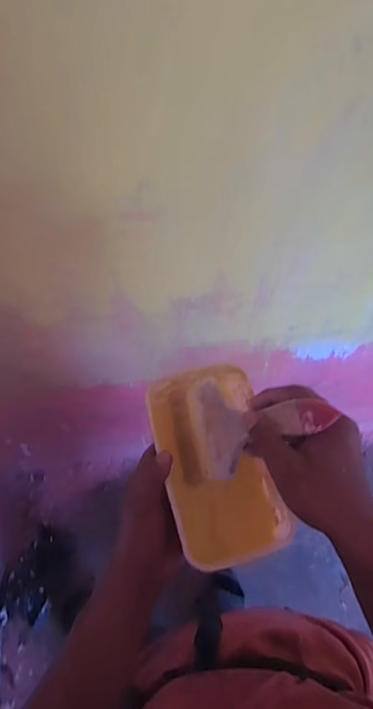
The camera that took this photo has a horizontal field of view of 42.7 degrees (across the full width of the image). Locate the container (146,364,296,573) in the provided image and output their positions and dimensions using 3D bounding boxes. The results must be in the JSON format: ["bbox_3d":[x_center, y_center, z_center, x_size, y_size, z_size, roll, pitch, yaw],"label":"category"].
[{"bbox_3d":[0.031,0.108,0.473,0.104,0.081,0.182,-17,67,-6],"label":"container"}]

